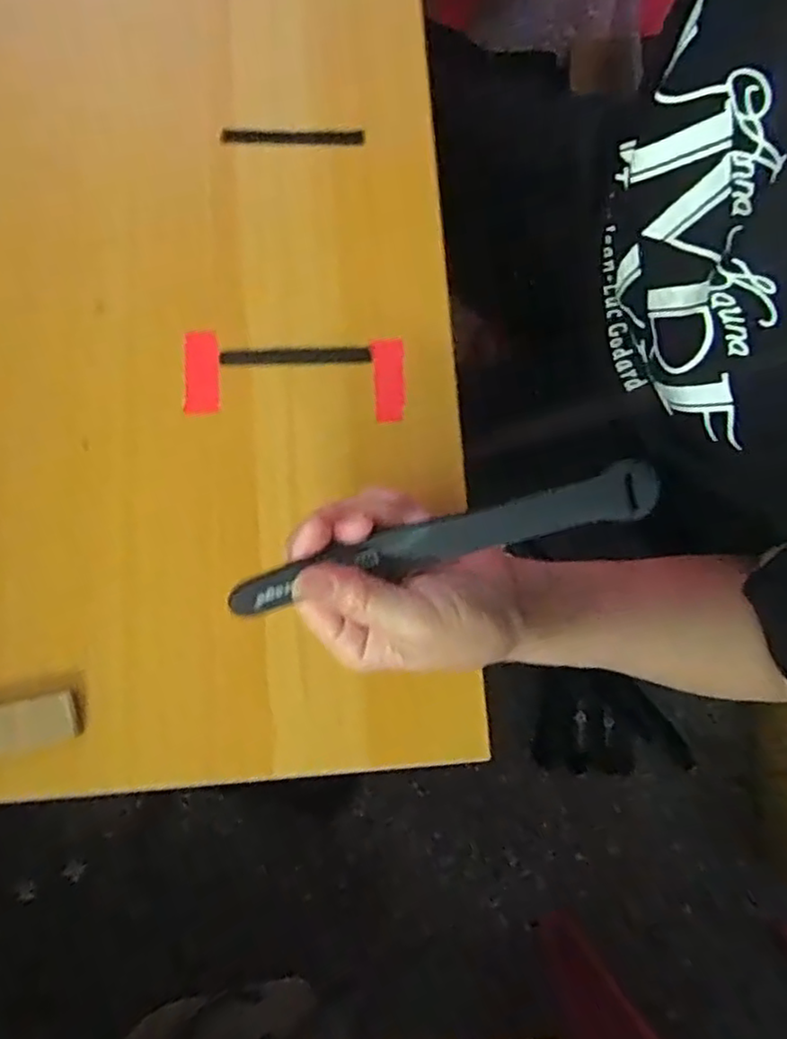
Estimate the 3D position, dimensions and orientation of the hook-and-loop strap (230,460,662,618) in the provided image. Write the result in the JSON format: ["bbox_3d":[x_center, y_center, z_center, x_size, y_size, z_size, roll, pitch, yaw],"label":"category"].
[{"bbox_3d":[0.027,0.009,0.304,0.197,0.016,0.022,-15,79,-9],"label":"hook-and-loop strap"}]

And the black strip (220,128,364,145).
[{"bbox_3d":[-0.061,-0.229,0.405,0.084,0.005,0.010,0,79,-2],"label":"black strip"}]

